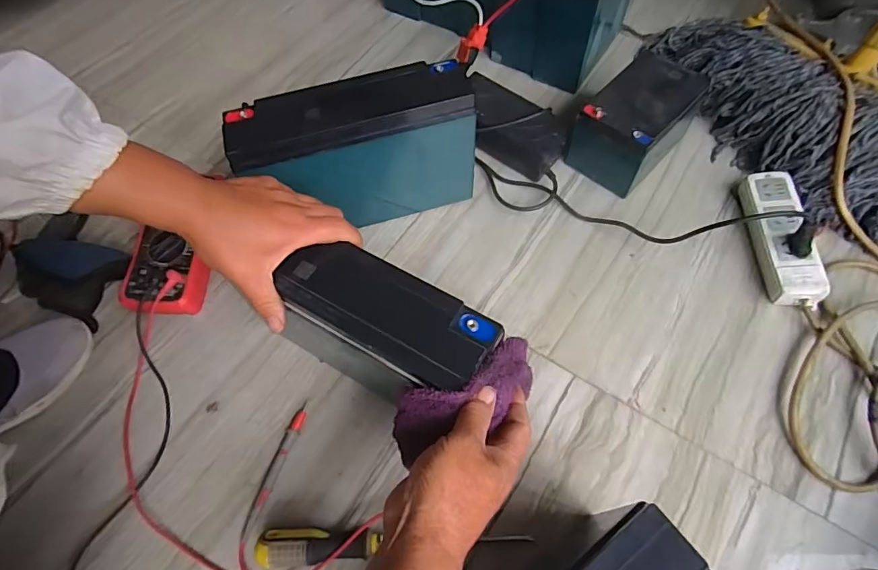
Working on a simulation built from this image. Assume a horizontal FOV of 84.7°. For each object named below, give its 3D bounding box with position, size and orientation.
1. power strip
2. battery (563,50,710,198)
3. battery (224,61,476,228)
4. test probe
[{"bbox_3d":[0.413,-0.060,0.585,0.060,0.041,0.176,0,60,3],"label":"power strip"},{"bbox_3d":[0.267,-0.221,0.645,0.104,0.103,0.173,40,69,22],"label":"battery"},{"bbox_3d":[-0.086,-0.152,0.582,0.272,0.174,0.086,-16,60,-6],"label":"battery"},{"bbox_3d":[-0.168,0.187,0.493,0.014,0.012,0.137,15,62,12],"label":"test probe"}]

